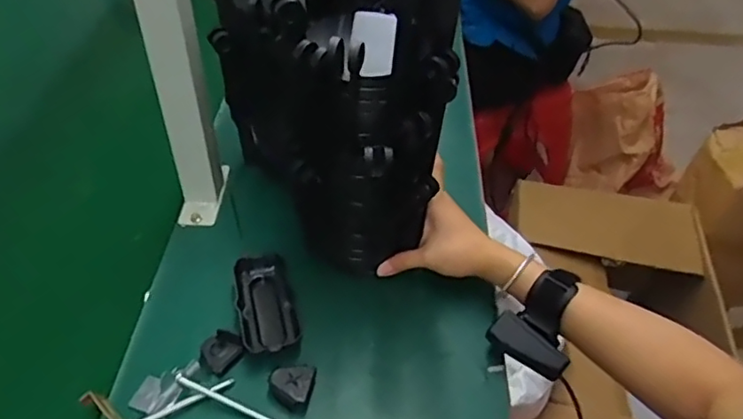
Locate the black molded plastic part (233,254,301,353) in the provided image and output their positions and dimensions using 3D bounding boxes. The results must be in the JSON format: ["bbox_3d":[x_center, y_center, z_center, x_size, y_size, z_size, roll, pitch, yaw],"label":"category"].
[{"bbox_3d":[-0.101,0.092,0.567,0.051,0.029,0.110,-9,43,-18],"label":"black molded plastic part"}]

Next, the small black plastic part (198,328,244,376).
[{"bbox_3d":[-0.139,0.129,0.541,0.033,0.013,0.040,28,45,22],"label":"small black plastic part"}]

